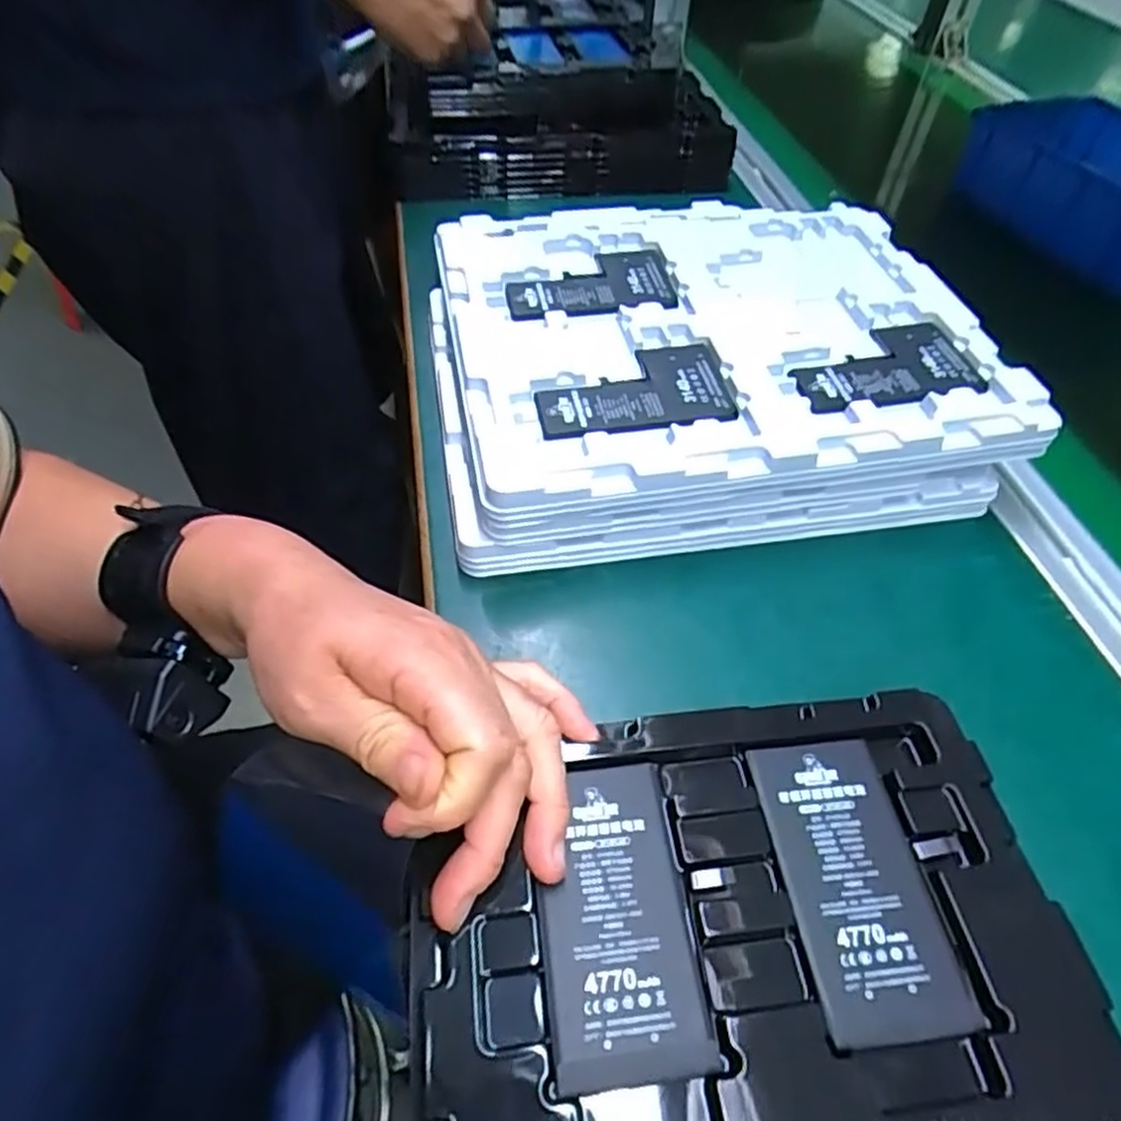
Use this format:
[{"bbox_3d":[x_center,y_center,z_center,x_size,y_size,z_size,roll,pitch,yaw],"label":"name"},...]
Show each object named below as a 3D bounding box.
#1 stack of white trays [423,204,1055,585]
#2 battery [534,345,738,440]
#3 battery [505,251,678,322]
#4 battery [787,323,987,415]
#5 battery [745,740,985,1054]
[{"bbox_3d":[0.073,-0.128,0.422,0.291,0.070,0.277,-7,51,-8],"label":"stack of white trays"},{"bbox_3d":[0.035,-0.086,0.351,0.095,0.005,0.061,-6,54,-5],"label":"battery"},{"bbox_3d":[0.017,-0.160,0.404,0.094,0.007,0.064,-4,50,-6],"label":"battery"},{"bbox_3d":[0.165,-0.102,0.365,0.096,0.005,0.060,-8,51,-9],"label":"battery"},{"bbox_3d":[0.105,0.113,0.252,0.052,0.007,0.097,-5,50,-7],"label":"battery"}]

